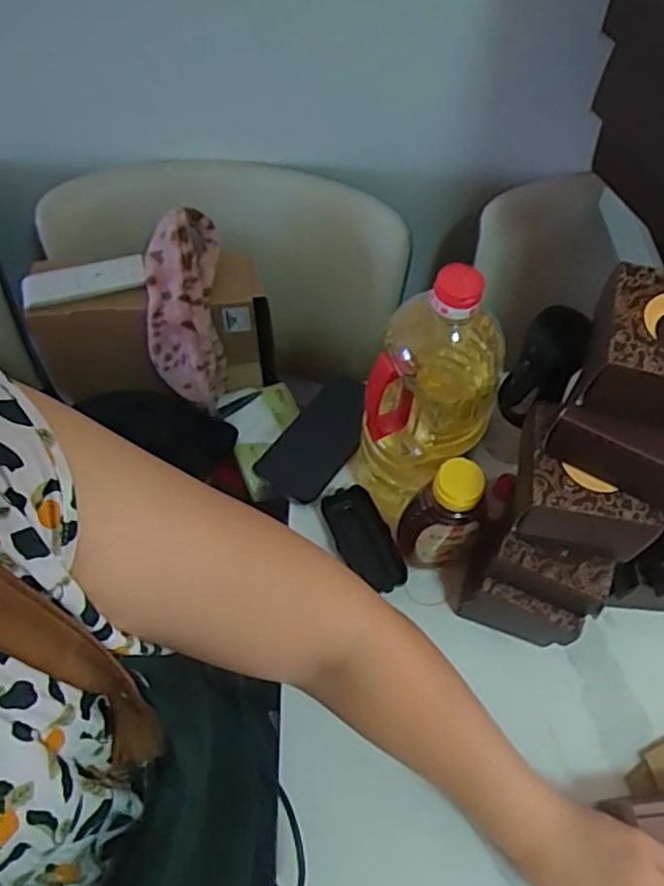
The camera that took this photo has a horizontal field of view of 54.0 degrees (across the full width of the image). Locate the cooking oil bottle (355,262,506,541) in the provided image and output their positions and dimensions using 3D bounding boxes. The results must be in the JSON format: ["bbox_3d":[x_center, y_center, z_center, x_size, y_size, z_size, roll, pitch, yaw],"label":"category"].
[{"bbox_3d":[0.080,-0.030,0.555,0.101,0.291,0.092,10,62,4],"label":"cooking oil bottle"}]

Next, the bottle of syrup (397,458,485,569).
[{"bbox_3d":[0.097,0.070,0.587,0.066,0.151,0.048,4,61,1],"label":"bottle of syrup"}]

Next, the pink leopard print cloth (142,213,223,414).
[{"bbox_3d":[-0.171,-0.147,0.754,0.082,0.229,0.073,-1,20,-2],"label":"pink leopard print cloth"}]

